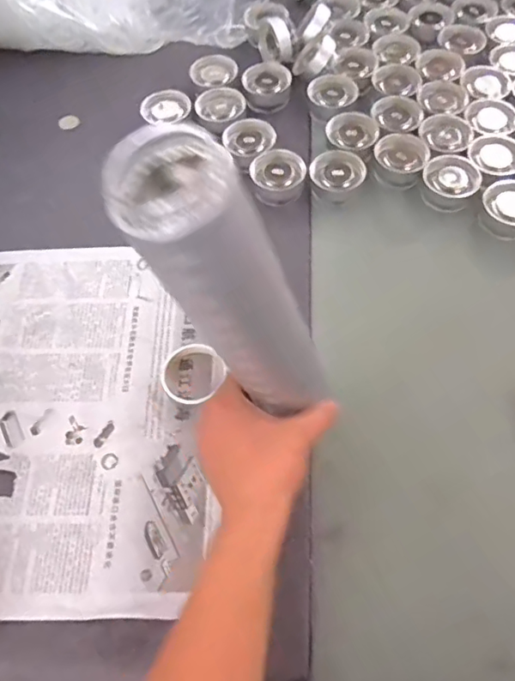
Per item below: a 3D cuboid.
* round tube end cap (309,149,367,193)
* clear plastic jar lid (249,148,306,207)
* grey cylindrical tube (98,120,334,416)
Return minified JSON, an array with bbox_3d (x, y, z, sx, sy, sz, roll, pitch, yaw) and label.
[{"bbox_3d":[0.098,-0.207,0.659,0.067,0.018,0.052,-8,81,-9],"label":"round tube end cap"},{"bbox_3d":[0.024,-0.198,0.651,0.061,0.028,0.065,-1,61,2],"label":"clear plastic jar lid"},{"bbox_3d":[-0.006,-0.022,0.333,0.049,0.242,0.057,-1,59,23],"label":"grey cylindrical tube"}]

